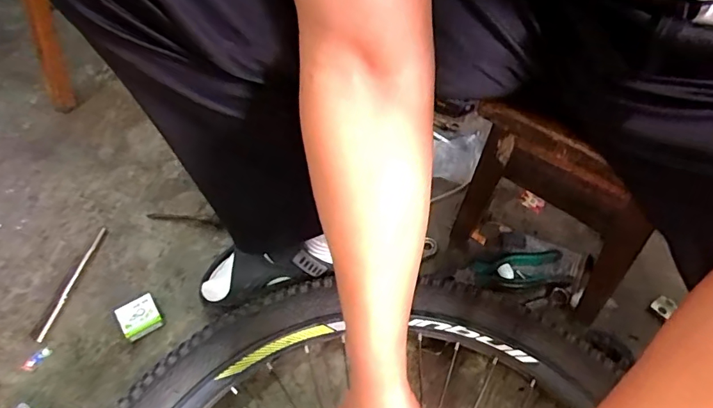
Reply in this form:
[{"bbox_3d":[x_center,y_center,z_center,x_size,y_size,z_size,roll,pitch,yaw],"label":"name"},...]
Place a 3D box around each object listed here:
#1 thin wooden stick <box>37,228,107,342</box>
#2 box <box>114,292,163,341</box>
[{"bbox_3d":[-0.391,0.104,0.647,0.011,0.010,0.178,6,51,3],"label":"thin wooden stick"},{"bbox_3d":[-0.283,0.148,0.609,0.046,0.023,0.045,-27,57,-21],"label":"box"}]

